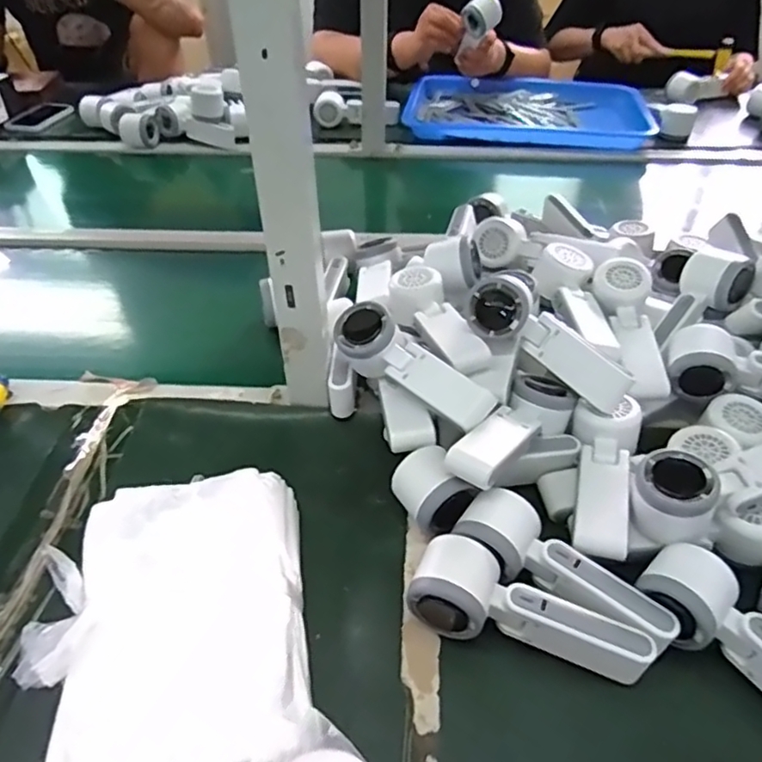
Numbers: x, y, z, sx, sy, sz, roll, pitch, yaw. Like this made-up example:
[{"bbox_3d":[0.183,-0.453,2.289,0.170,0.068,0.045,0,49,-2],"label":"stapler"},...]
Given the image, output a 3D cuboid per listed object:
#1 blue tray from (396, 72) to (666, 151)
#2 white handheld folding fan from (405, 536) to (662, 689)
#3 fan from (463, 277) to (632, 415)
[{"bbox_3d":[0.296,-0.547,1.266,0.478,0.041,0.338,10,43,12],"label":"blue tray"},{"bbox_3d":[0.102,0.172,0.441,0.162,0.053,0.056,20,48,21],"label":"white handheld folding fan"},{"bbox_3d":[0.146,-0.034,0.557,0.162,0.065,0.072,38,53,8],"label":"fan"}]

